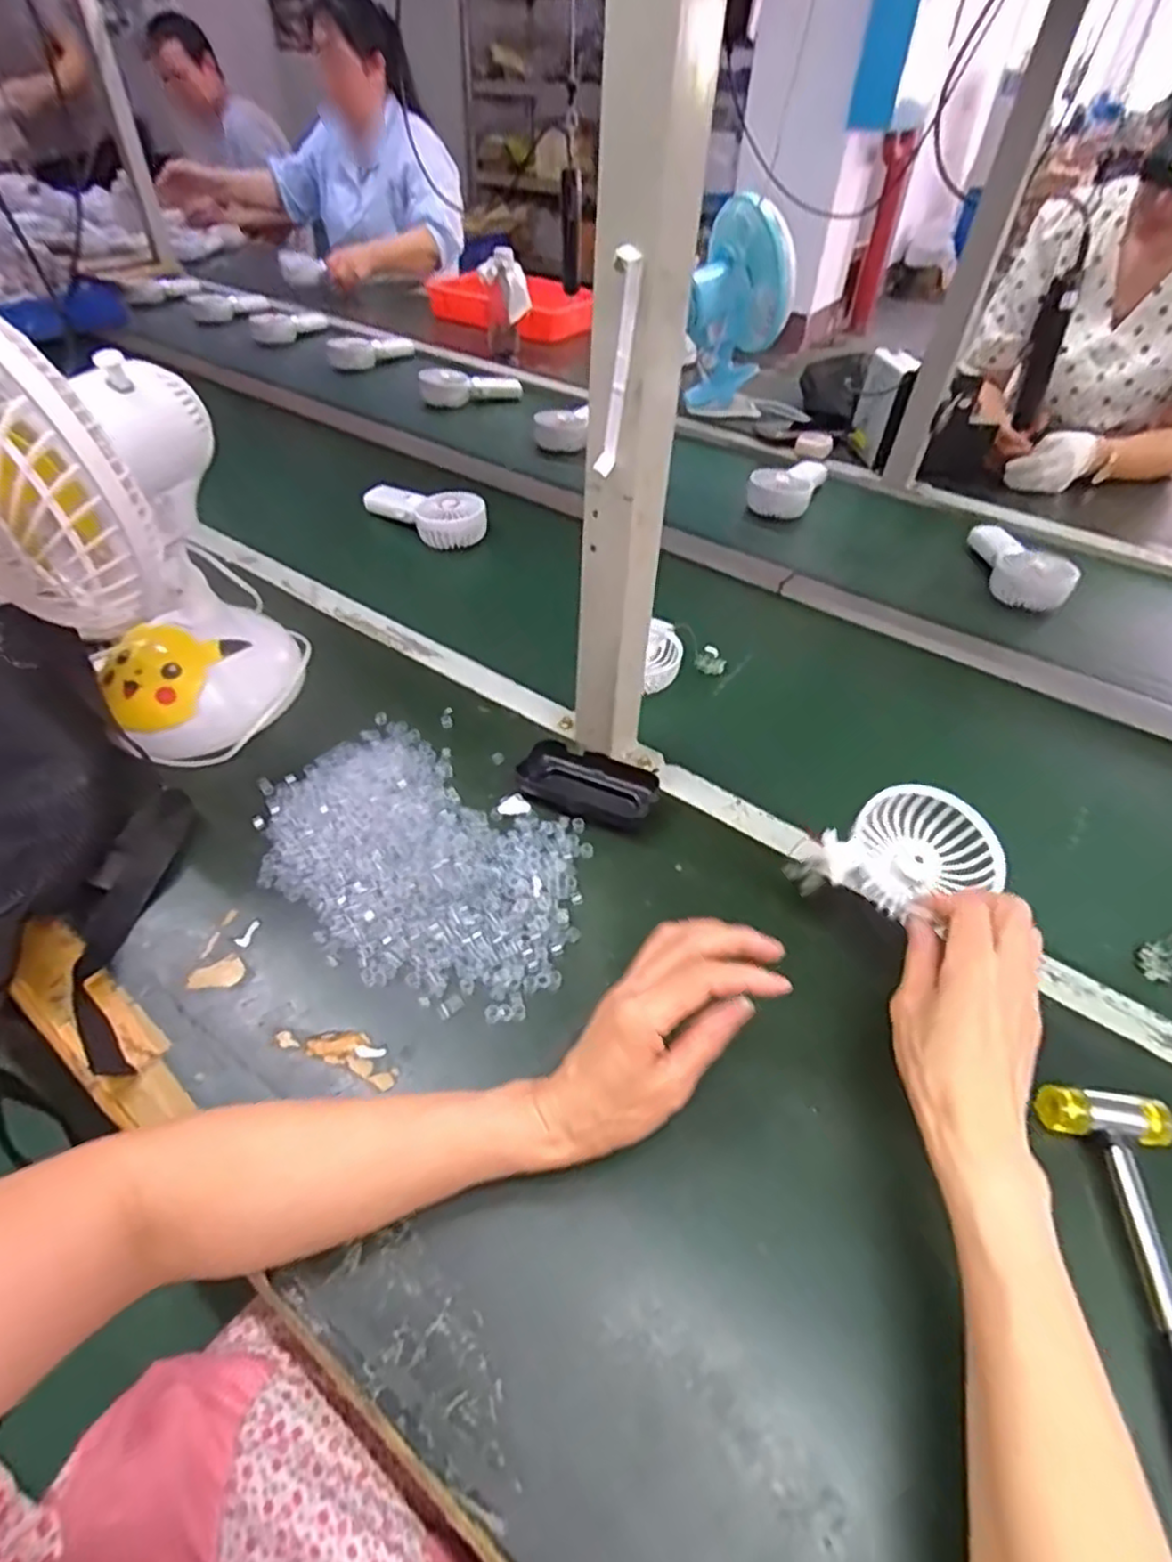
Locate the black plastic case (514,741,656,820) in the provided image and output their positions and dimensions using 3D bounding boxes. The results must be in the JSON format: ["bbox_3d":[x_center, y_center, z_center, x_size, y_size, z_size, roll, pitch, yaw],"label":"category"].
[{"bbox_3d":[0.003,0.002,0.566,0.108,0.027,0.051,18,49,15],"label":"black plastic case"}]

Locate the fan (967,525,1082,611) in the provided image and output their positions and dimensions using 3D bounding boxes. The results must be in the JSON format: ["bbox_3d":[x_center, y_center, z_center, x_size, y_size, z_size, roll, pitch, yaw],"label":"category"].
[{"bbox_3d":[0.548,-0.276,0.896,0.093,0.055,0.133,6,46,5],"label":"fan"}]

